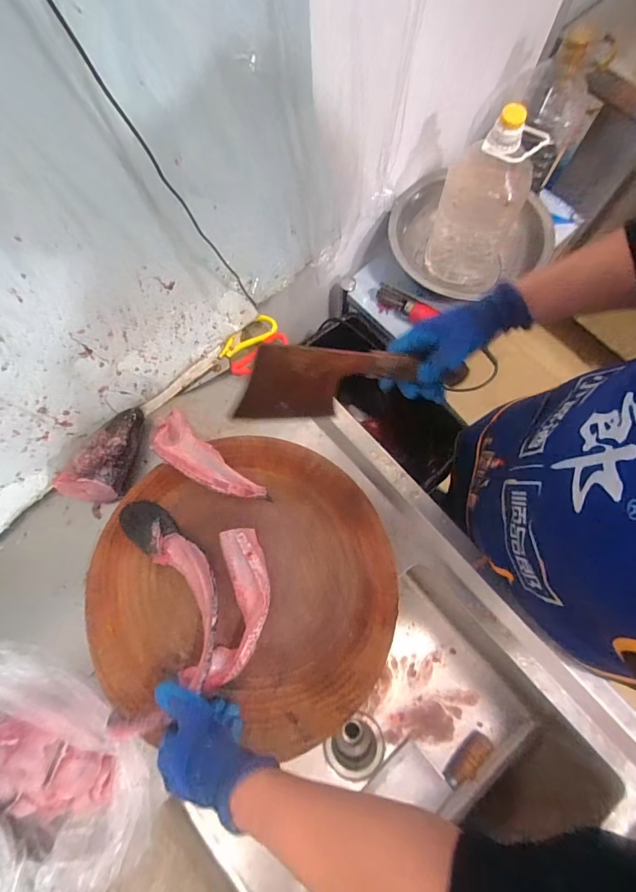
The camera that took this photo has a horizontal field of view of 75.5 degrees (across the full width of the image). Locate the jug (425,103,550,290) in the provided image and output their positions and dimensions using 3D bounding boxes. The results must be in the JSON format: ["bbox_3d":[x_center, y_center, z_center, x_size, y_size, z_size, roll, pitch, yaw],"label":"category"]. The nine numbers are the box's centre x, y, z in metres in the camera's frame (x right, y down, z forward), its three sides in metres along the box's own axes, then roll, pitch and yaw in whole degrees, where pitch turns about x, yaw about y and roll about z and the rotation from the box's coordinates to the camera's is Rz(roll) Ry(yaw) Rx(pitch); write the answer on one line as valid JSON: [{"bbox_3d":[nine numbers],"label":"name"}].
[{"bbox_3d":[0.344,-0.507,0.851,0.178,0.327,0.151,19,76,7],"label":"jug"}]

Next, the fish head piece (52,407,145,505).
[{"bbox_3d":[-0.325,0.015,0.647,0.080,0.072,0.170,26,77,8],"label":"fish head piece"}]

